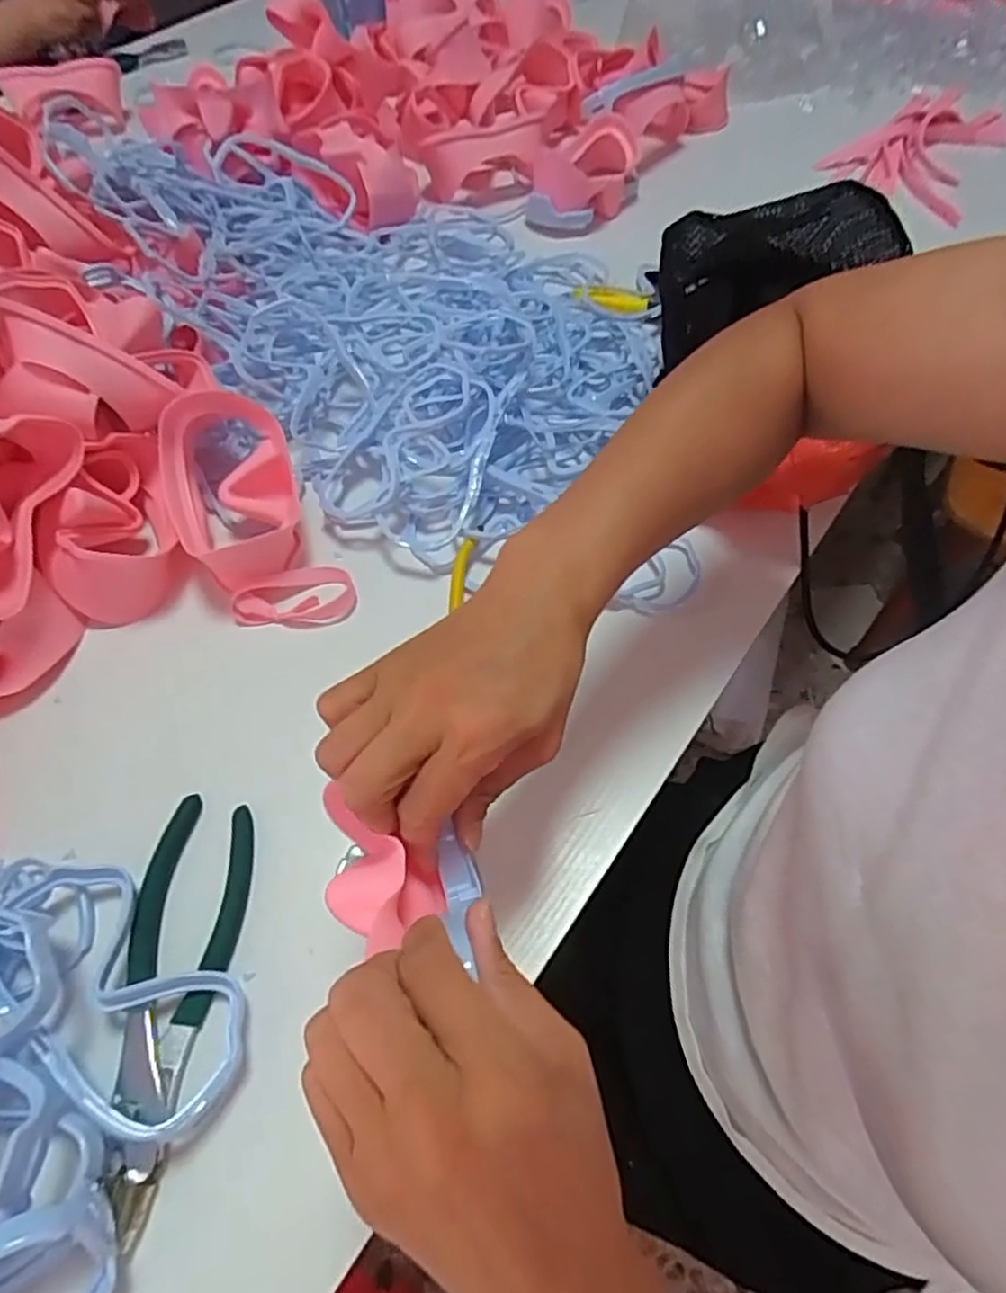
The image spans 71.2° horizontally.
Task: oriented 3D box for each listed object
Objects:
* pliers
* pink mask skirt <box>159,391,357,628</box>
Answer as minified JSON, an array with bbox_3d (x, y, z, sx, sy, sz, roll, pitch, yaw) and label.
[{"bbox_3d":[-0.170,0.177,0.365,0.055,0.013,0.198,-2,58,0],"label":"pliers"},{"bbox_3d":[-0.178,-0.093,0.488,0.091,0.088,0.163,-24,61,-13],"label":"pink mask skirt"}]

